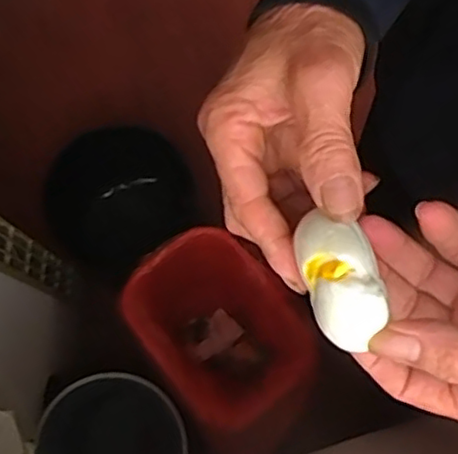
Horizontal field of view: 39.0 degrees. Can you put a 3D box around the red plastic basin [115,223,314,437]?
[{"bbox_3d":[-0.008,0.174,1.017,0.201,0.248,0.288,-33,74,-6],"label":"red plastic basin"}]

